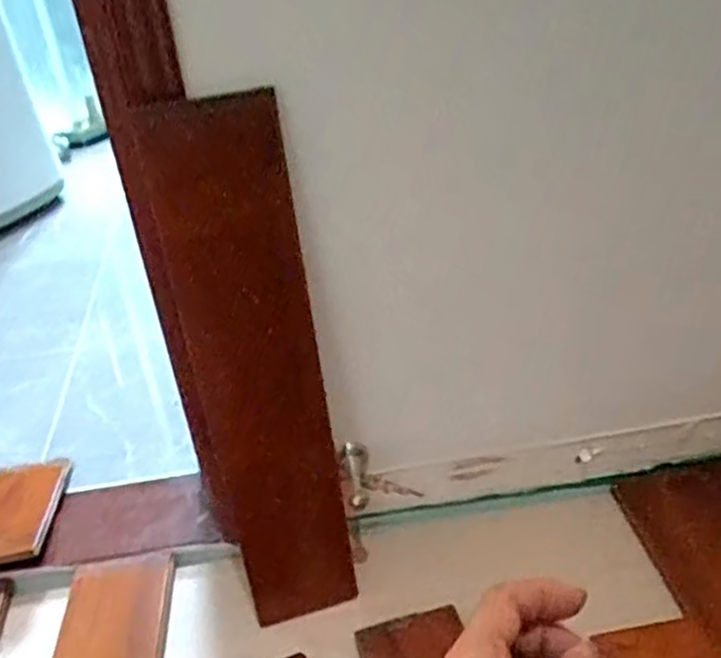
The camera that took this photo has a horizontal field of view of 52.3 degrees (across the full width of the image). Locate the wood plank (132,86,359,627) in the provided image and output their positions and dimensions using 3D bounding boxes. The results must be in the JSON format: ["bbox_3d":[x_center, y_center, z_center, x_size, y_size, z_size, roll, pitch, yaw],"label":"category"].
[{"bbox_3d":[-0.111,0.067,0.784,0.140,0.610,0.026,-5,27,5],"label":"wood plank"}]

